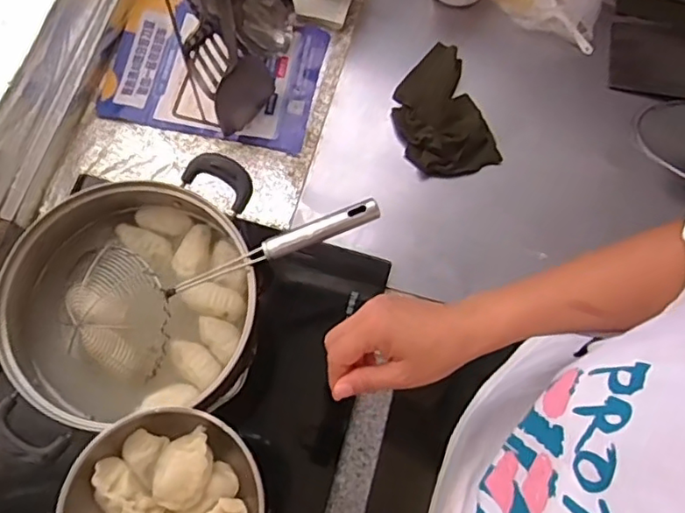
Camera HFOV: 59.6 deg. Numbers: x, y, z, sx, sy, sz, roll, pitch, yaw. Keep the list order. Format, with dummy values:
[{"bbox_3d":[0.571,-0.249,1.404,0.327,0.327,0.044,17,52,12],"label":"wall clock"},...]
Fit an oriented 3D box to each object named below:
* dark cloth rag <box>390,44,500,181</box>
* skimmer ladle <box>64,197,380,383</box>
[{"bbox_3d":[0.129,-0.201,0.812,0.121,0.032,0.197,-16,73,-7],"label":"dark cloth rag"},{"bbox_3d":[-0.117,0.013,0.561,0.316,0.040,0.134,-22,73,13],"label":"skimmer ladle"}]

